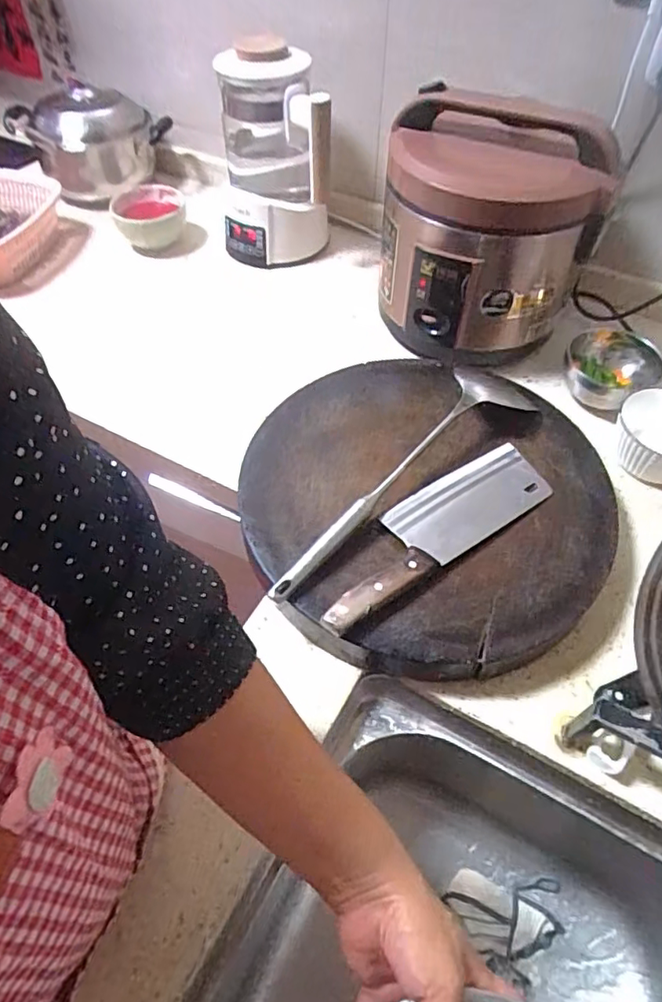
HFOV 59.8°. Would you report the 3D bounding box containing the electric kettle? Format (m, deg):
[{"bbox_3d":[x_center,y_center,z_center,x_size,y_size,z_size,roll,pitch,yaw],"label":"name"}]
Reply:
[{"bbox_3d":[-0.083,-0.474,0.814,0.156,0.247,0.128,-5,53,-4],"label":"electric kettle"}]

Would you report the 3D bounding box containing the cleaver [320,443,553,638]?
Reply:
[{"bbox_3d":[0.097,0.022,0.559,0.283,0.026,0.077,-30,59,-21],"label":"cleaver"}]

